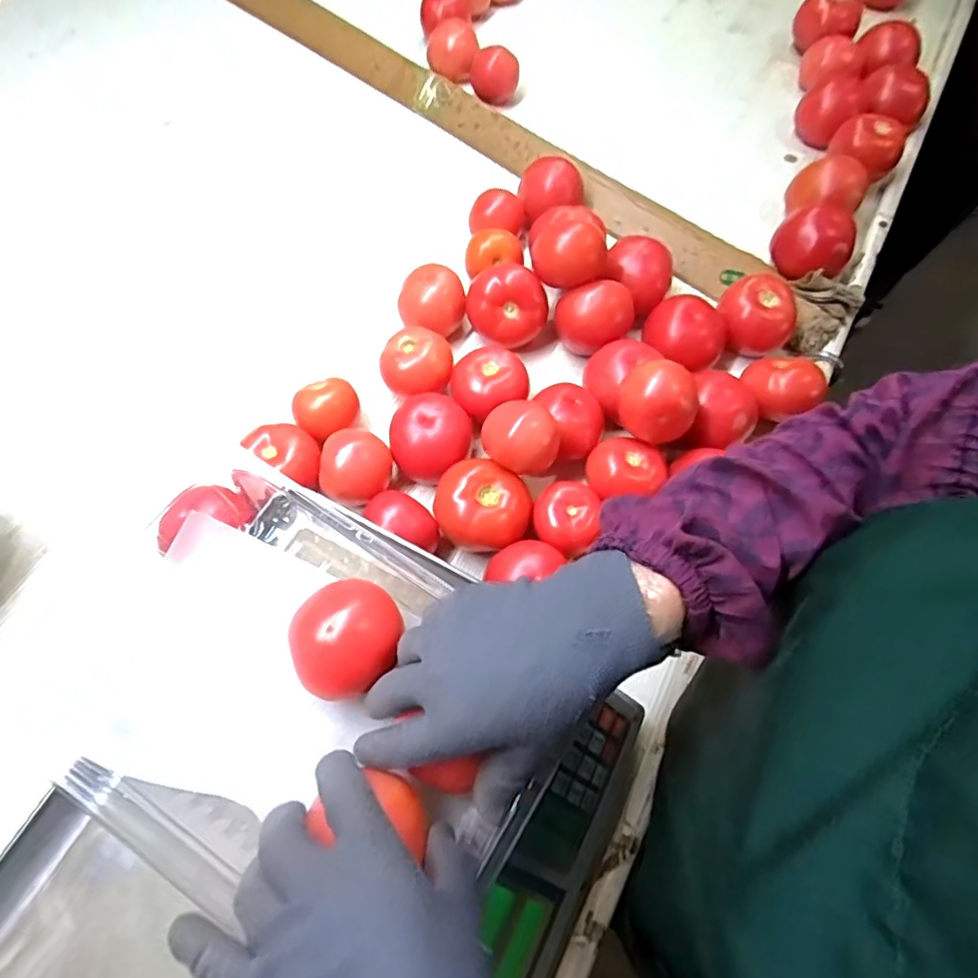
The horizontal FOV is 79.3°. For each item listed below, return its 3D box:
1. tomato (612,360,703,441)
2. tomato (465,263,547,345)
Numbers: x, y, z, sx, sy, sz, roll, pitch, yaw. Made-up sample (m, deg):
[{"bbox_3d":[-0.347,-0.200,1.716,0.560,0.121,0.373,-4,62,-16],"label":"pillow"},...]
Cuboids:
[{"bbox_3d":[0.143,-0.072,0.503,0.065,0.055,0.057,31,69,10],"label":"tomato"},{"bbox_3d":[0.019,-0.184,0.579,0.077,0.052,0.063,8,66,0],"label":"tomato"}]

